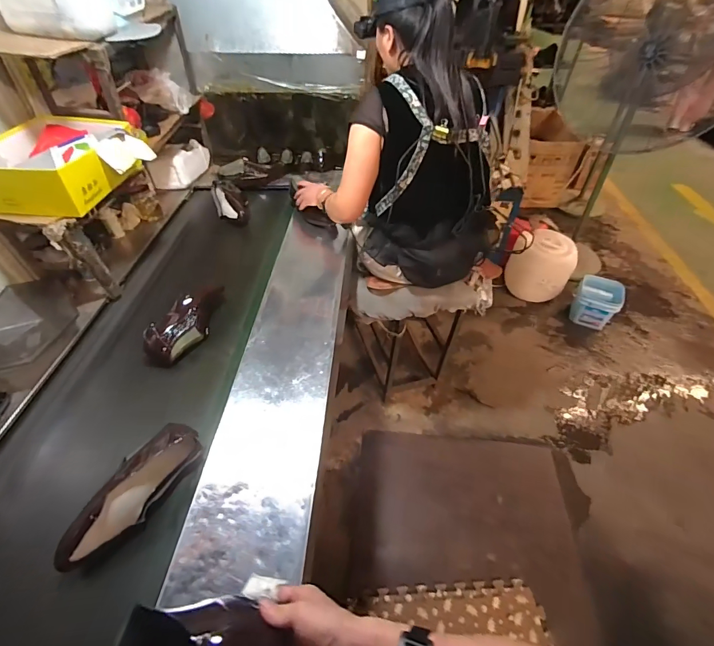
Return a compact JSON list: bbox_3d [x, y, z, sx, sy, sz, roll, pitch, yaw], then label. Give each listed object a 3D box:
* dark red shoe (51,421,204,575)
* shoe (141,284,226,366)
[{"bbox_3d":[-0.454,0.331,0.756,0.099,0.086,0.295,26,52,23],"label":"dark red shoe"},{"bbox_3d":[-0.540,-0.012,1.206,0.149,0.086,0.336,12,47,11],"label":"shoe"}]

